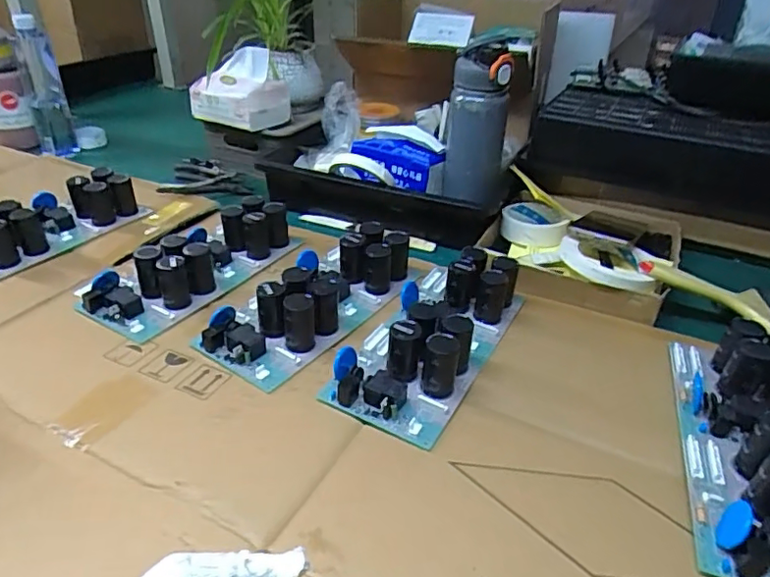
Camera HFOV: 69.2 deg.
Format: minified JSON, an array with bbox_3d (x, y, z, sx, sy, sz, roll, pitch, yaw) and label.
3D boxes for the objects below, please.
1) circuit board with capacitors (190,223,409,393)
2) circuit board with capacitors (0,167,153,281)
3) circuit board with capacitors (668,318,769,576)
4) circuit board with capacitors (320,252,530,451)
[{"bbox_3d":[-0.077,0.000,0.596,0.112,0.054,0.247,21,38,26],"label":"circuit board with capacitors"},{"bbox_3d":[-0.445,-0.086,0.710,0.111,0.062,0.249,21,38,27],"label":"circuit board with capacitors"},{"bbox_3d":[0.300,0.110,0.441,0.113,0.053,0.262,12,35,16],"label":"circuit board with capacitors"},{"bbox_3d":[0.045,0.035,0.548,0.115,0.057,0.242,18,37,23],"label":"circuit board with capacitors"}]

